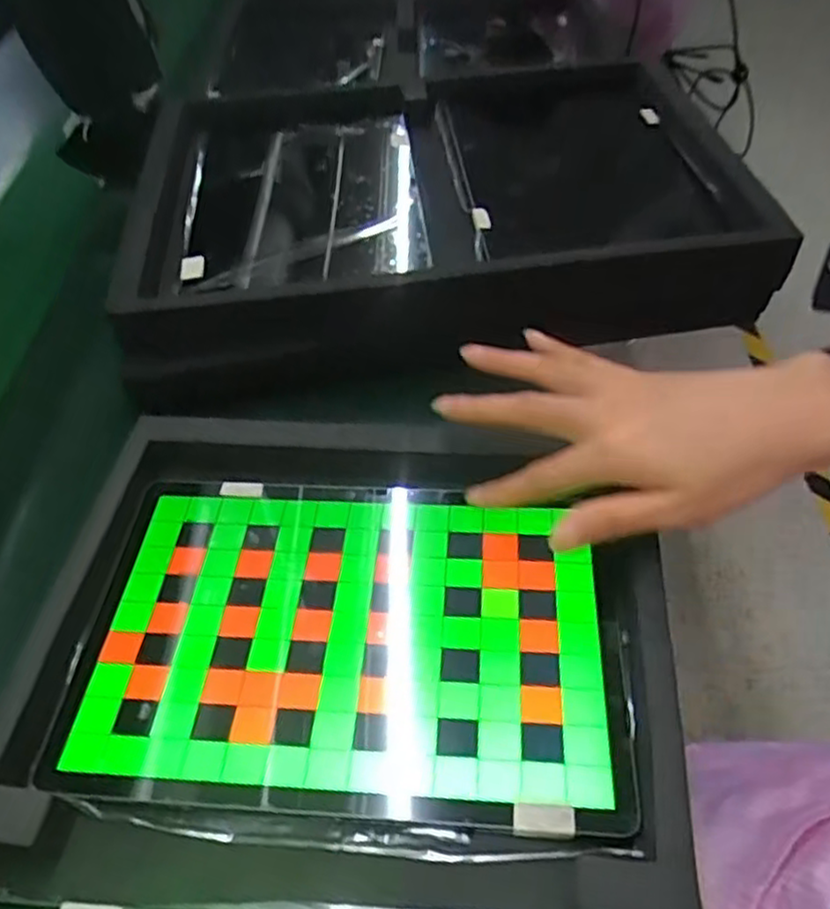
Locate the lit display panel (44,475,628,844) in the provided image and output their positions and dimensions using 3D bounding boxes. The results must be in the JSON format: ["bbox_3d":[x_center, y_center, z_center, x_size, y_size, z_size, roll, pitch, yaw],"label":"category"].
[{"bbox_3d":[-0.030,0.084,0.338,0.247,0.007,0.162,1,50,6],"label":"lit display panel"}]

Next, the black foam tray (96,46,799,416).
[{"bbox_3d":[0.011,-0.179,0.526,0.407,0.076,0.306,-8,50,-2],"label":"black foam tray"}]

